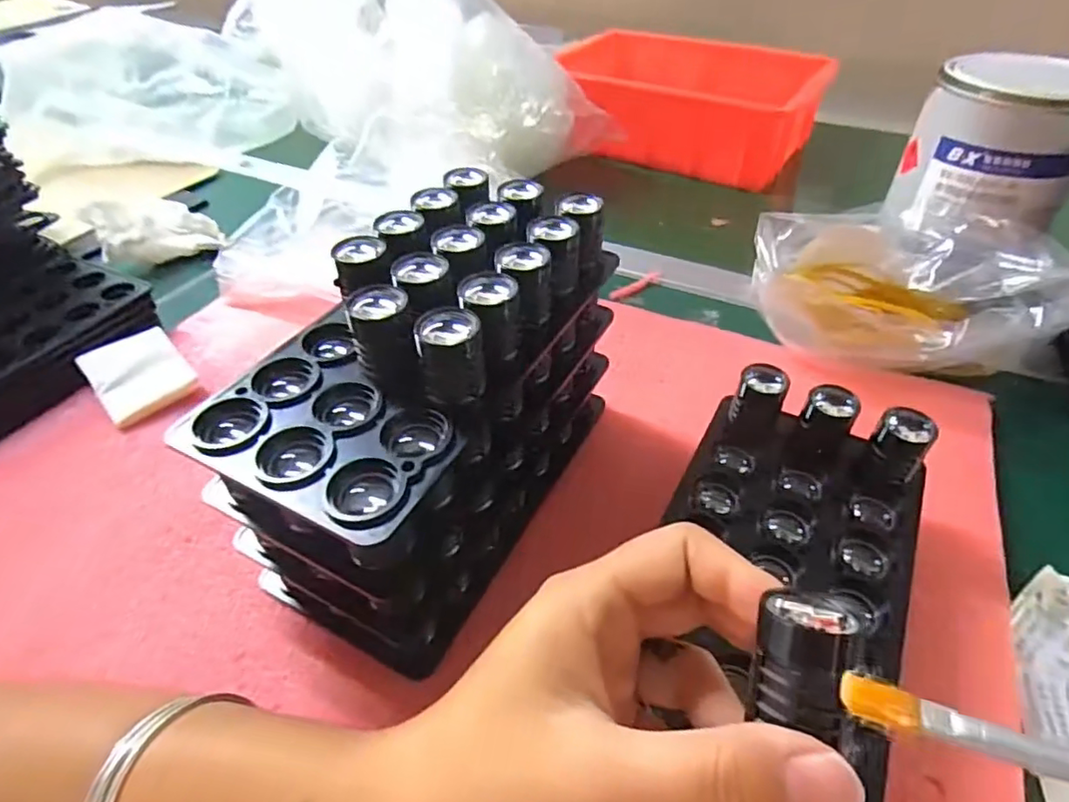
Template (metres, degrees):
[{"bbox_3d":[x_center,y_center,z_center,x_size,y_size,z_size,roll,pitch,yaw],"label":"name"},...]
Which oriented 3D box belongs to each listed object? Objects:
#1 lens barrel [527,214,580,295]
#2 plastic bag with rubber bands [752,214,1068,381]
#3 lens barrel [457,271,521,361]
[{"bbox_3d":[0.008,-0.065,0.263,0.024,0.028,0.023,-34,53,-30],"label":"lens barrel"},{"bbox_3d":[0.242,-0.070,0.383,0.179,0.084,0.124,34,54,30],"label":"plastic bag with rubber bands"},{"bbox_3d":[-0.017,-0.033,0.233,0.022,0.033,0.024,-28,50,-25],"label":"lens barrel"}]

